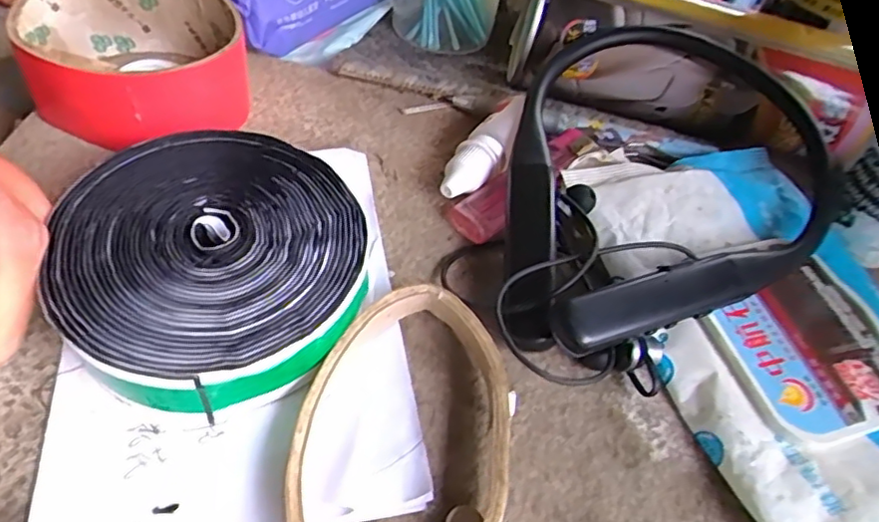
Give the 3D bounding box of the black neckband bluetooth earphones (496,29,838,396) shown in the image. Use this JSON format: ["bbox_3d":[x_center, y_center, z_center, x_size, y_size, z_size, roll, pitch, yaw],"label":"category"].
[{"bbox_3d":[0.094,-0.028,0.239,0.133,0.036,0.164,15,48,3],"label":"black neckband bluetooth earphones"}]

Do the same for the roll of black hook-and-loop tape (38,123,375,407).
[{"bbox_3d":[-0.071,-0.002,0.198,0.090,0.023,0.095,5,48,-6],"label":"roll of black hook-and-loop tape"}]

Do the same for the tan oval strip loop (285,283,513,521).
[{"bbox_3d":[-0.010,0.053,0.179,0.060,0.013,0.106,10,48,-1],"label":"tan oval strip loop"}]

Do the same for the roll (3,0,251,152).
[{"bbox_3d":[-0.123,-0.082,0.254,0.080,0.043,0.077,5,48,-6],"label":"roll"}]

